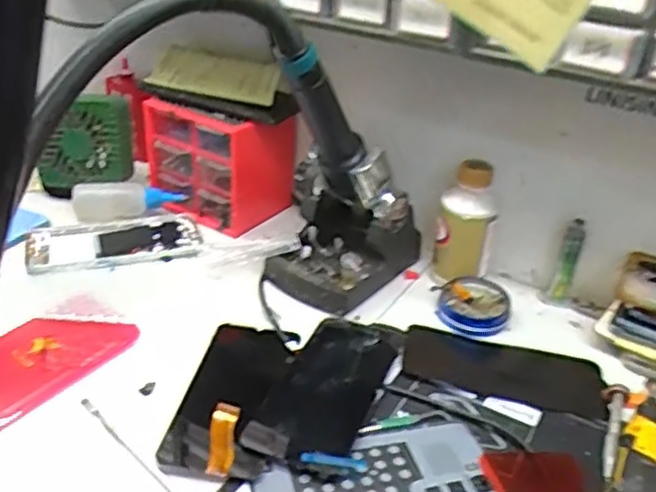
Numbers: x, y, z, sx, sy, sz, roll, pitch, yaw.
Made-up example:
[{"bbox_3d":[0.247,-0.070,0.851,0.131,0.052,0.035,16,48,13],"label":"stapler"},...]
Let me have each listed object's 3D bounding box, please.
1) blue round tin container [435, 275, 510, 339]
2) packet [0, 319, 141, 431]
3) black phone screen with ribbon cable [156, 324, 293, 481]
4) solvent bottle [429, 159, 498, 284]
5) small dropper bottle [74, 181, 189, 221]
[{"bbox_3d":[0.129,0.053,0.608,0.058,0.026,0.059,2,32,-1],"label":"blue round tin container"},{"bbox_3d":[-0.227,0.087,0.508,0.084,0.011,0.145,20,36,25],"label":"packet"},{"bbox_3d":[-0.069,0.091,0.489,0.070,0.045,0.150,5,32,4],"label":"black phone screen with ribbon cable"},{"bbox_3d":[0.125,-0.021,0.618,0.035,0.113,0.040,-18,37,-30],"label":"solvent bottle"},{"bbox_3d":[-0.205,-0.048,0.703,0.108,0.037,0.031,-9,34,-19],"label":"small dropper bottle"}]

